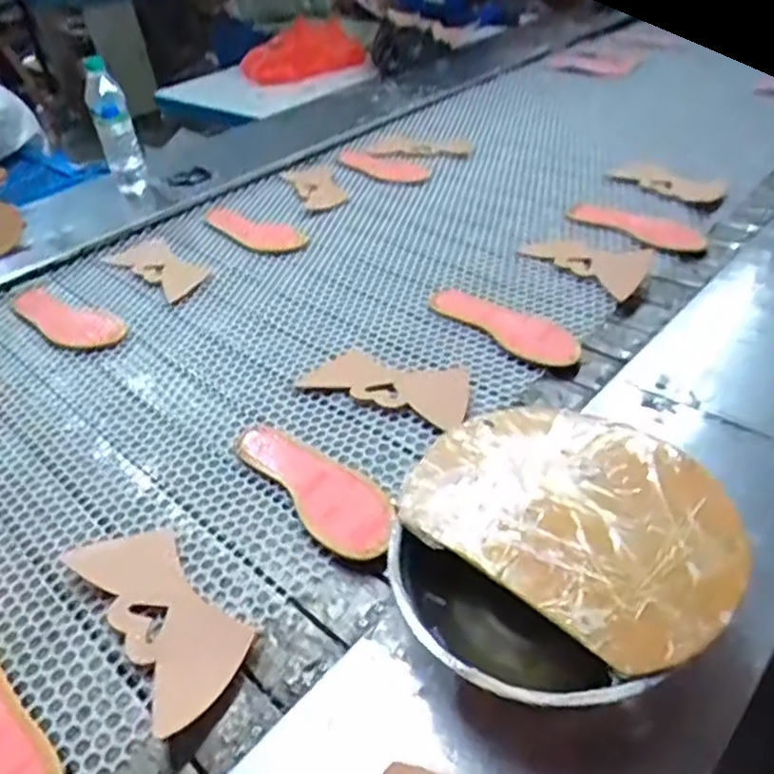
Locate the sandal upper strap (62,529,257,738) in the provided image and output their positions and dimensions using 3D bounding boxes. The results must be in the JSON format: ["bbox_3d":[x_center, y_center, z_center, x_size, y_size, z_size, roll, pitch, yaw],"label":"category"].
[{"bbox_3d":[-0.191,0.190,0.574,0.087,0.019,0.208,-29,44,-26],"label":"sandal upper strap"}]

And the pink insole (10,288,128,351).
[{"bbox_3d":[-0.466,-0.101,0.966,0.215,0.024,0.081,21,46,29],"label":"pink insole"}]

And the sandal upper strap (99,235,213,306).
[{"bbox_3d":[-0.358,-0.192,1.074,0.206,0.008,0.097,30,47,31],"label":"sandal upper strap"}]

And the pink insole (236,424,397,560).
[{"bbox_3d":[-0.079,0.097,0.672,0.236,0.017,0.083,22,47,36],"label":"pink insole"}]

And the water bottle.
[{"bbox_3d":[-0.487,-0.455,1.221,0.064,0.239,0.070,-18,40,-15],"label":"water bottle"}]

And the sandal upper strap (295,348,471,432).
[{"bbox_3d":[0.011,-0.011,0.797,0.204,0.016,0.108,19,45,28],"label":"sandal upper strap"}]

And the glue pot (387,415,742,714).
[{"bbox_3d":[0.128,0.123,0.507,0.231,0.064,0.246,-3,39,3],"label":"glue pot"}]

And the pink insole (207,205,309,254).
[{"bbox_3d":[-0.228,-0.275,1.159,0.234,0.009,0.081,28,49,34],"label":"pink insole"}]

